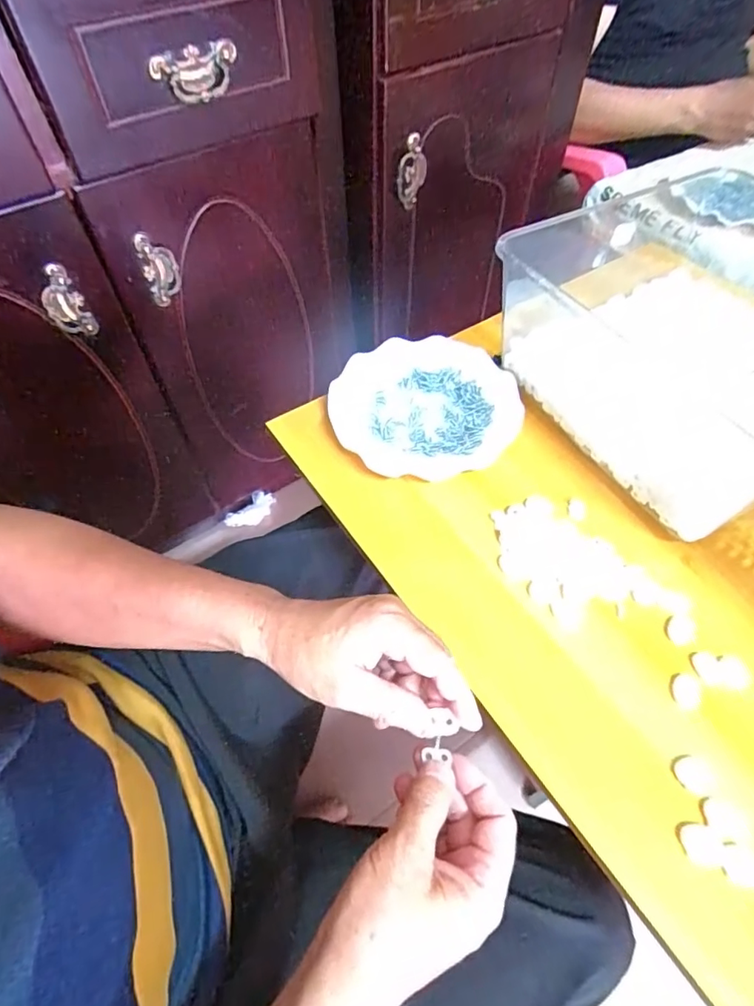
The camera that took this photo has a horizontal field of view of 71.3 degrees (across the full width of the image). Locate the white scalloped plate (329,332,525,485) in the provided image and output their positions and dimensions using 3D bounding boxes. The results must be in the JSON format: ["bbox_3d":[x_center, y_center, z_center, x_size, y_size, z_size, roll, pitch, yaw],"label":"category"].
[{"bbox_3d":[0.049,-0.099,0.522,0.177,0.015,0.177,0,55,0],"label":"white scalloped plate"}]

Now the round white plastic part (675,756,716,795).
[{"bbox_3d":[0.207,0.177,0.342,0.023,0.004,0.021,0,55,0],"label":"round white plastic part"}]

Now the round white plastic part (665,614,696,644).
[{"bbox_3d":[0.231,0.095,0.398,0.020,0.004,0.025,37,63,23],"label":"round white plastic part"}]

